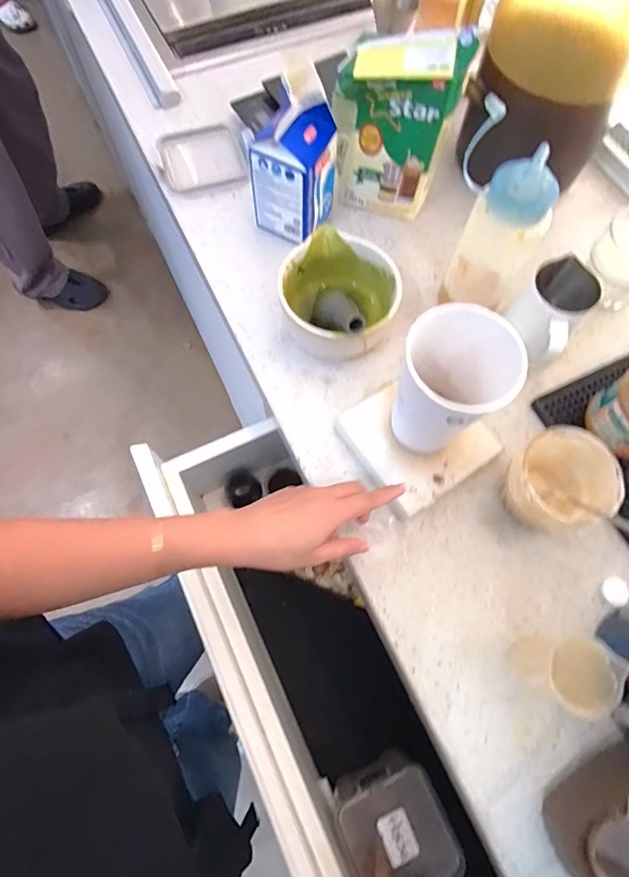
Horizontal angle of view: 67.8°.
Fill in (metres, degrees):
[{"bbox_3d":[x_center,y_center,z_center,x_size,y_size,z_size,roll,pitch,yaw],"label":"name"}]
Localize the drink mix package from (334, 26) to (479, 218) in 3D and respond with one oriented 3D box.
[{"bbox_3d":[0.086,-0.344,0.523,0.130,0.178,0.069,10,69,4],"label":"drink mix package"}]

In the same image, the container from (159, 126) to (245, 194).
[{"bbox_3d":[-0.146,-0.364,0.606,0.099,0.016,0.103,-18,70,-7],"label":"container"}]

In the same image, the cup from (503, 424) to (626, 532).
[{"bbox_3d":[0.217,0.047,0.432,0.087,0.078,0.082,0,69,0],"label":"cup"}]

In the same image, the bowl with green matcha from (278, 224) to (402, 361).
[{"bbox_3d":[0.028,-0.149,0.499,0.119,0.086,0.114,0,69,0],"label":"bowl with green matcha"}]

